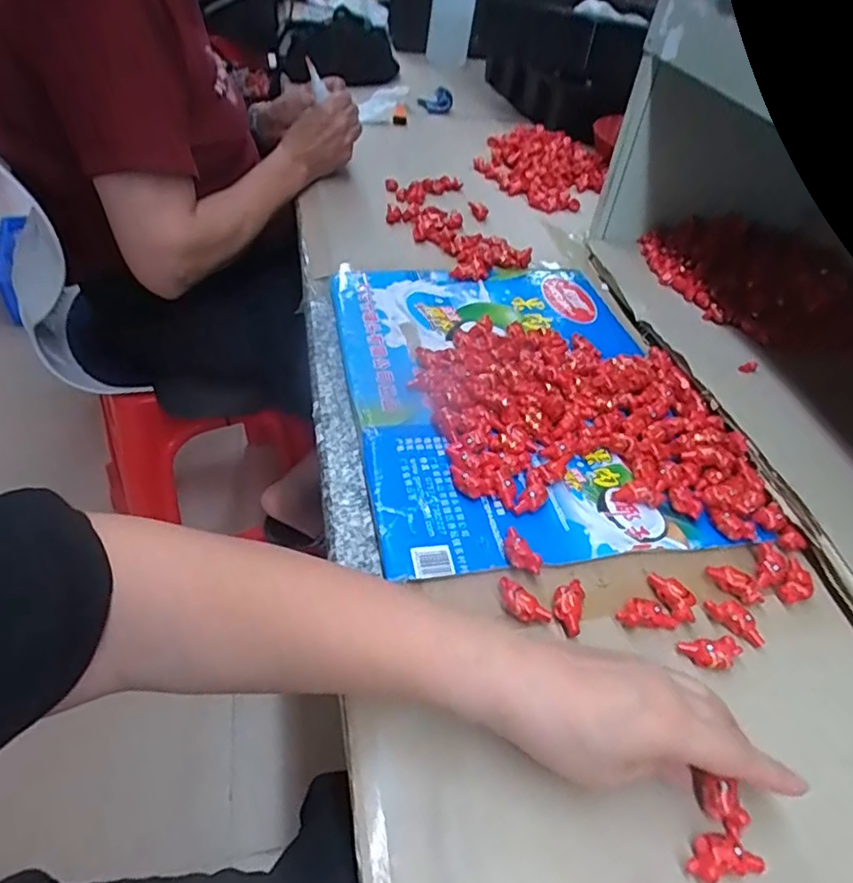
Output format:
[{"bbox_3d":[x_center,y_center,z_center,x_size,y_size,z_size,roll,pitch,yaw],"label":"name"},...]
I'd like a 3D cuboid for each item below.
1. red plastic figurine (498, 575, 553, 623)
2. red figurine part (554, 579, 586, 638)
[{"bbox_3d":[0.058,0.101,0.380,0.018,0.010,0.038,-31,55,-35],"label":"red plastic figurine"},{"bbox_3d":[0.090,0.106,0.385,0.018,0.014,0.041,16,43,8],"label":"red figurine part"}]

